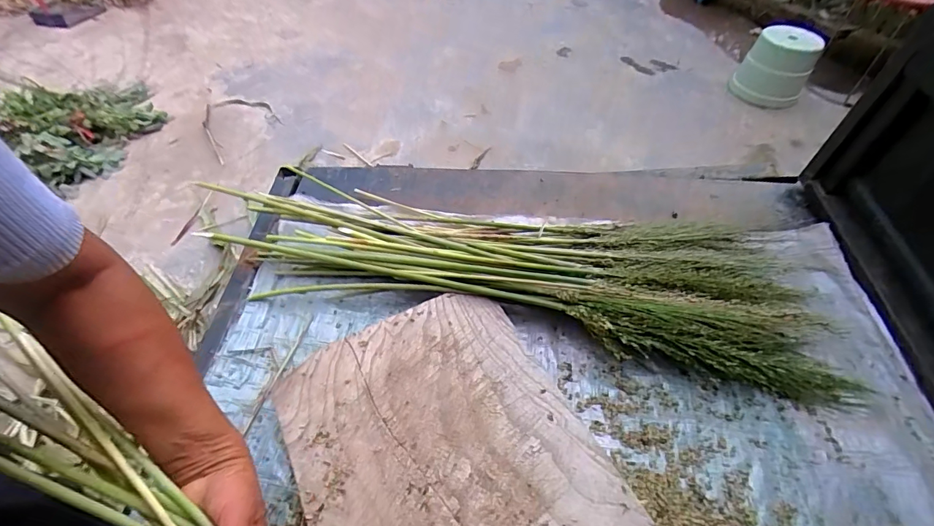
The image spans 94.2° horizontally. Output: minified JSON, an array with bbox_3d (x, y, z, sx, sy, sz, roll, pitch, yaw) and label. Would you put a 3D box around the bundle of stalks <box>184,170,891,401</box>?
[{"bbox_3d":[0.078,-0.007,0.645,0.882,0.073,0.253,10,53,7],"label":"bundle of stalks"}]

